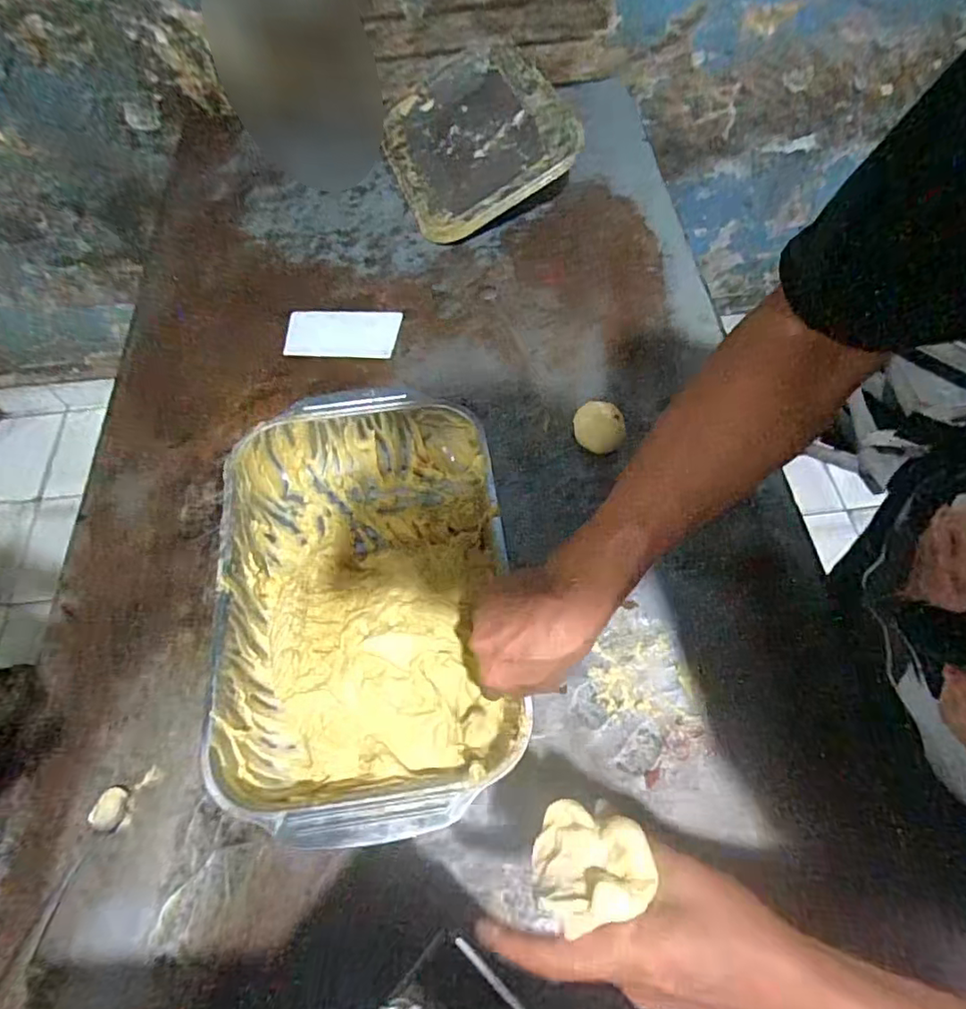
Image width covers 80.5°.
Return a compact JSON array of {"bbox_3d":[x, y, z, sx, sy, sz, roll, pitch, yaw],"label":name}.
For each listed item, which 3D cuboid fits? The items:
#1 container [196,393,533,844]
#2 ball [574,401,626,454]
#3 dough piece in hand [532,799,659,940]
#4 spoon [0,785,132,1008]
[{"bbox_3d":[-0.113,0.082,0.558,0.266,0.072,0.417,-7,61,-4],"label":"container"},{"bbox_3d":[0.139,-0.091,0.683,0.059,0.041,0.062,-1,62,2],"label":"ball"},{"bbox_3d":[0.063,0.213,0.339,0.066,0.043,0.058,16,62,9],"label":"dough piece in hand"},{"bbox_3d":[-0.349,0.324,0.474,0.027,0.012,0.168,15,64,11],"label":"spoon"}]

